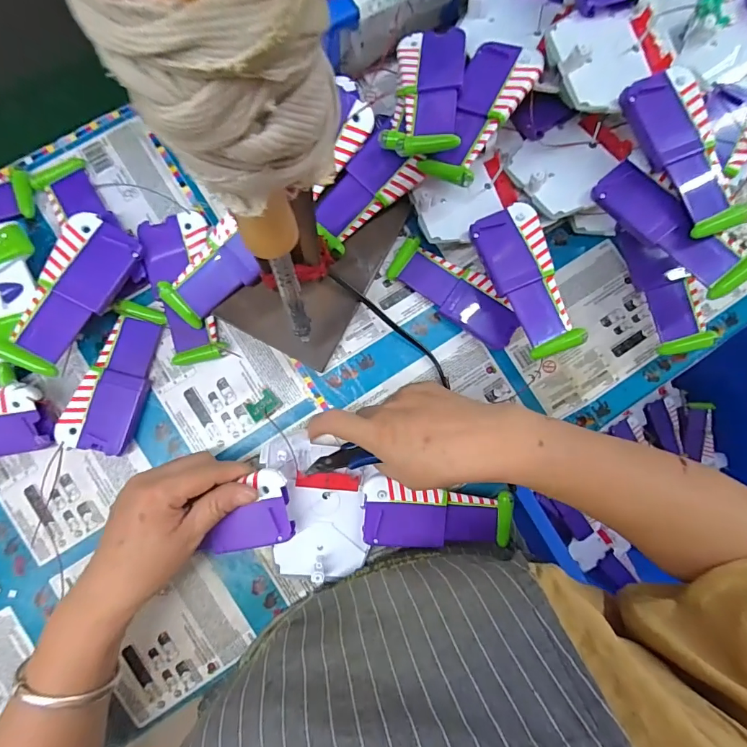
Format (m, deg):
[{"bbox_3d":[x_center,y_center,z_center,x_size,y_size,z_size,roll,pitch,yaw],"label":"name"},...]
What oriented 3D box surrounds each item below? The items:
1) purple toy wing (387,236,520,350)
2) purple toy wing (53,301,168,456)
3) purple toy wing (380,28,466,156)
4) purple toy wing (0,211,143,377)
[{"bbox_3d":[0.070,-0.069,0.353,0.117,0.020,0.041,33,85,-2],"label":"purple toy wing"},{"bbox_3d":[-0.203,0.003,0.331,0.050,0.014,0.119,19,85,-4],"label":"purple toy wing"},{"bbox_3d":[0.040,-0.212,0.317,0.052,0.015,0.118,5,72,9],"label":"purple toy wing"},{"bbox_3d":[-0.224,-0.056,0.309,0.050,0.009,0.111,25,78,-15],"label":"purple toy wing"}]

